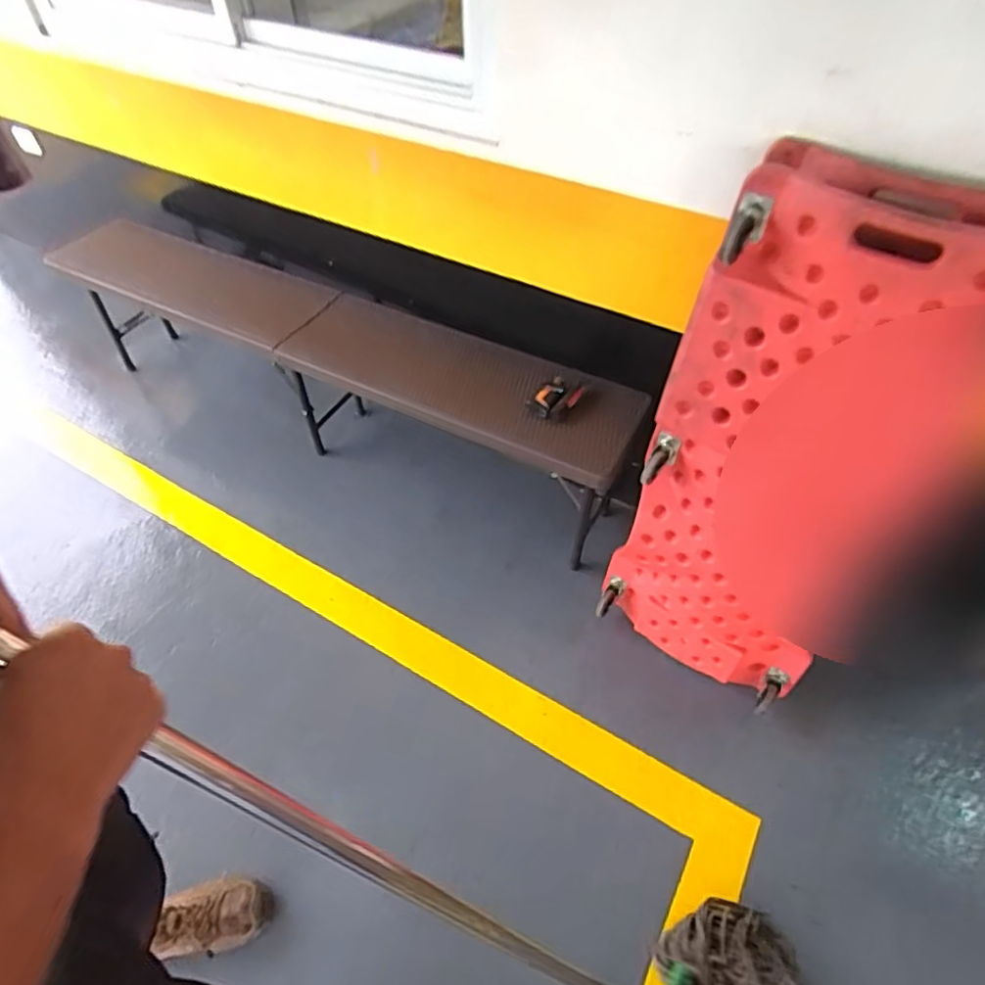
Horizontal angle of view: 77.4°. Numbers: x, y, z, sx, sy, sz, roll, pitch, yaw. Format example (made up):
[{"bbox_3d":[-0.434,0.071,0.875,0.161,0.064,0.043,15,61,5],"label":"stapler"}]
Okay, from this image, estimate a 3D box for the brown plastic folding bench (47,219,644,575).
[{"bbox_3d":[-0.460,-0.305,1.721,1.710,0.423,0.329,19,53,16],"label":"brown plastic folding bench"}]

